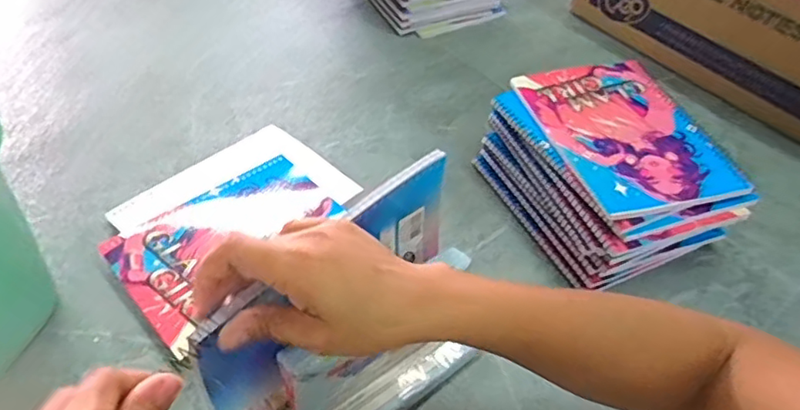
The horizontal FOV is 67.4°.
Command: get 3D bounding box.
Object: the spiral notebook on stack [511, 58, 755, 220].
[{"bbox_3d":[0.212,-0.072,0.572,0.147,0.010,0.194,-11,50,-14],"label":"spiral notebook on stack"}]

